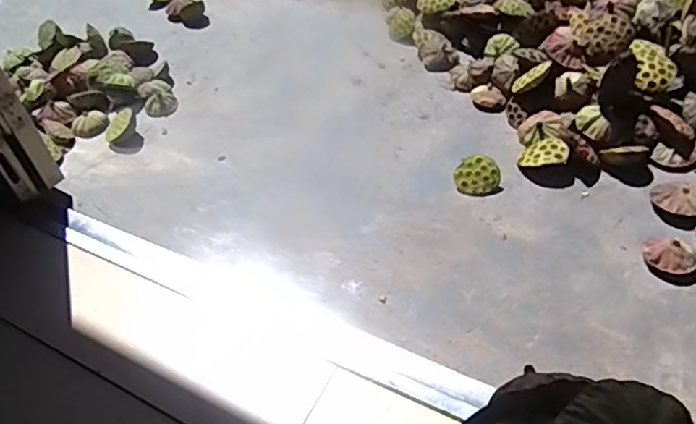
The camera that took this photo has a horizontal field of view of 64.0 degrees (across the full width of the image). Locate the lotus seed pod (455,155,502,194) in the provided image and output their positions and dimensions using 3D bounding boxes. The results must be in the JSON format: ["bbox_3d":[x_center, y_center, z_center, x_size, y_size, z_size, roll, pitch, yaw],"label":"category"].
[{"bbox_3d":[0.298,-0.086,1.284,0.103,0.051,0.081,-1,46,5],"label":"lotus seed pod"}]

